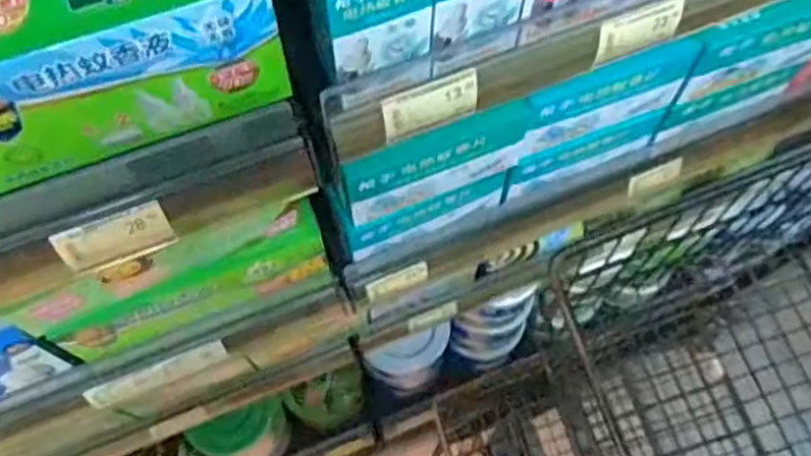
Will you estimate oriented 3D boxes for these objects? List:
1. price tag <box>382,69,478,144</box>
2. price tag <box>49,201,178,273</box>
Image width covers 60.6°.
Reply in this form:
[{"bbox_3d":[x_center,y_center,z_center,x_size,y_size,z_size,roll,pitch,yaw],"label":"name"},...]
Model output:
[{"bbox_3d":[0.017,-0.078,0.453,0.065,0.038,0.005,-20,49,-9],"label":"price tag"},{"bbox_3d":[-0.178,0.007,0.430,0.062,0.047,0.009,-23,67,-10],"label":"price tag"}]

